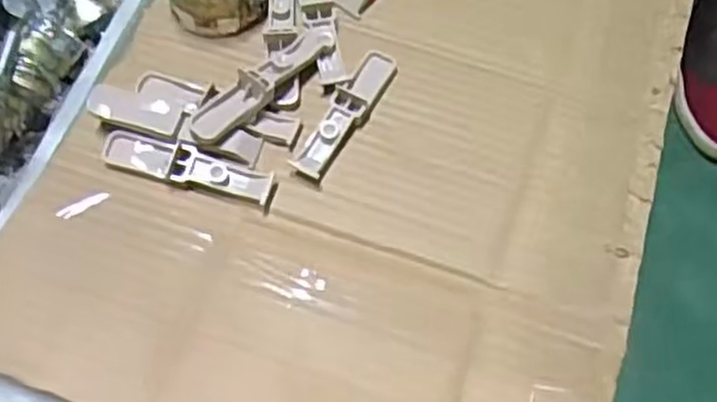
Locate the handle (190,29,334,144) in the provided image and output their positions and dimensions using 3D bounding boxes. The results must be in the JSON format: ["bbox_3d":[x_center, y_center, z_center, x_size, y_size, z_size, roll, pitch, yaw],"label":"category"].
[{"bbox_3d":[-0.056,-0.070,0.448,0.021,0.017,0.103,39,66,17],"label":"handle"}]

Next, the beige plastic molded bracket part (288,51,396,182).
[{"bbox_3d":[-0.007,-0.052,0.451,0.021,0.014,0.097,27,63,11],"label":"beige plastic molded bracket part"}]

